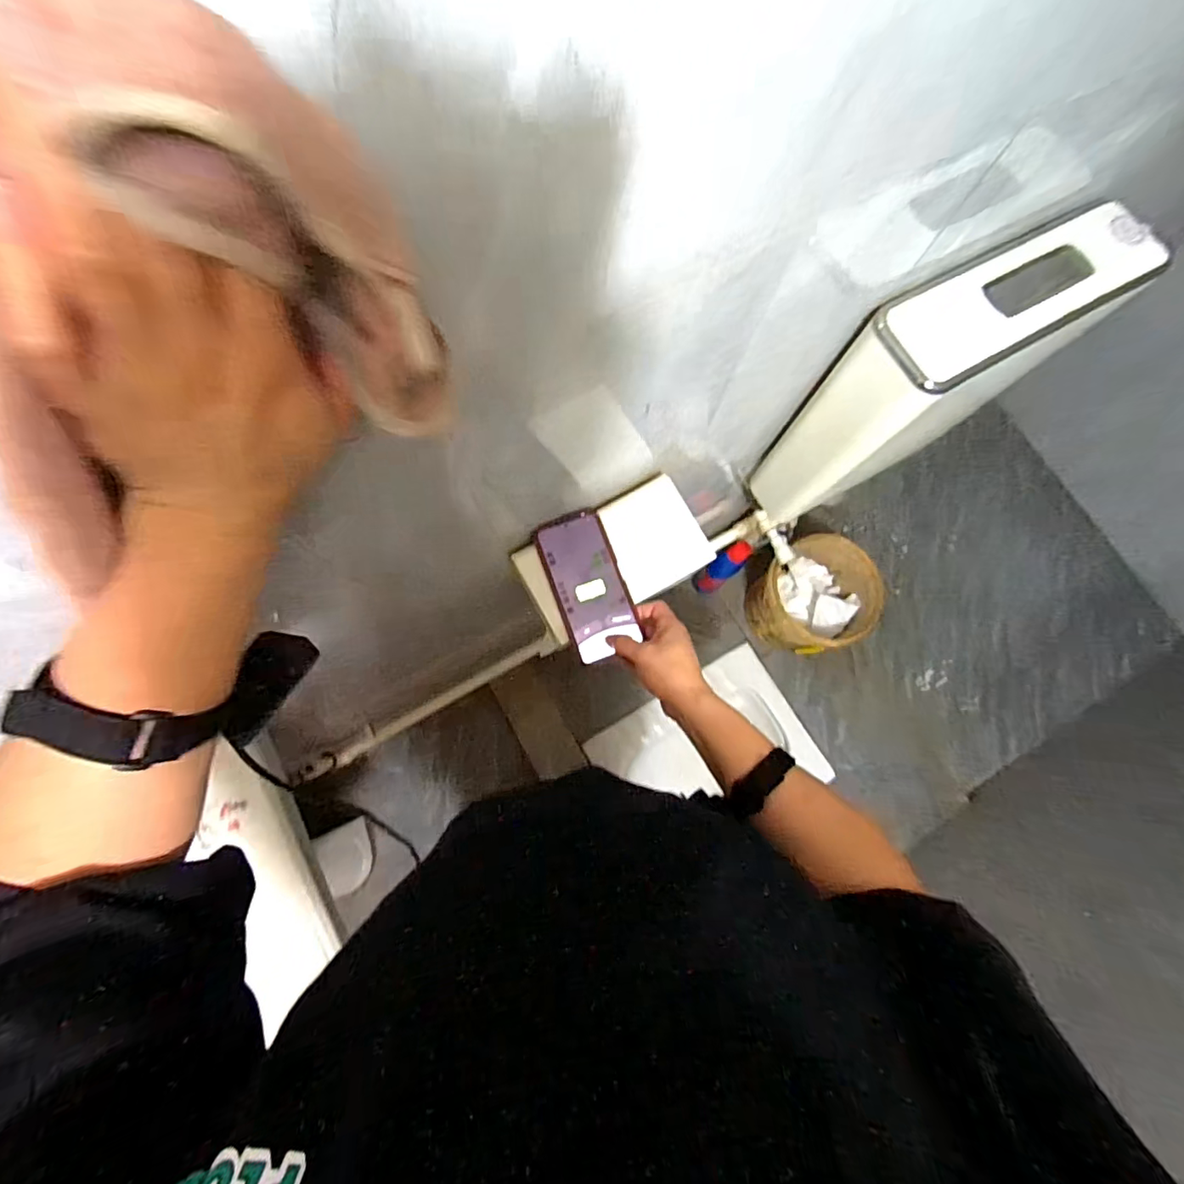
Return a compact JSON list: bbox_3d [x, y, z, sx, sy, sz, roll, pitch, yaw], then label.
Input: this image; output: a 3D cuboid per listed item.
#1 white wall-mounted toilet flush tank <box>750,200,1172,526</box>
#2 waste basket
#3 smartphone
[{"bbox_3d":[0.433,-0.272,0.713,0.359,0.350,0.119,-30,81,-9],"label":"white wall-mounted toilet flush tank"},{"bbox_3d":[0.539,0.009,1.330,0.256,0.221,0.265,1,78,-3],"label":"waste basket"},{"bbox_3d":[-0.003,-0.010,0.585,0.076,0.012,0.162,-17,79,-3],"label":"smartphone"}]

